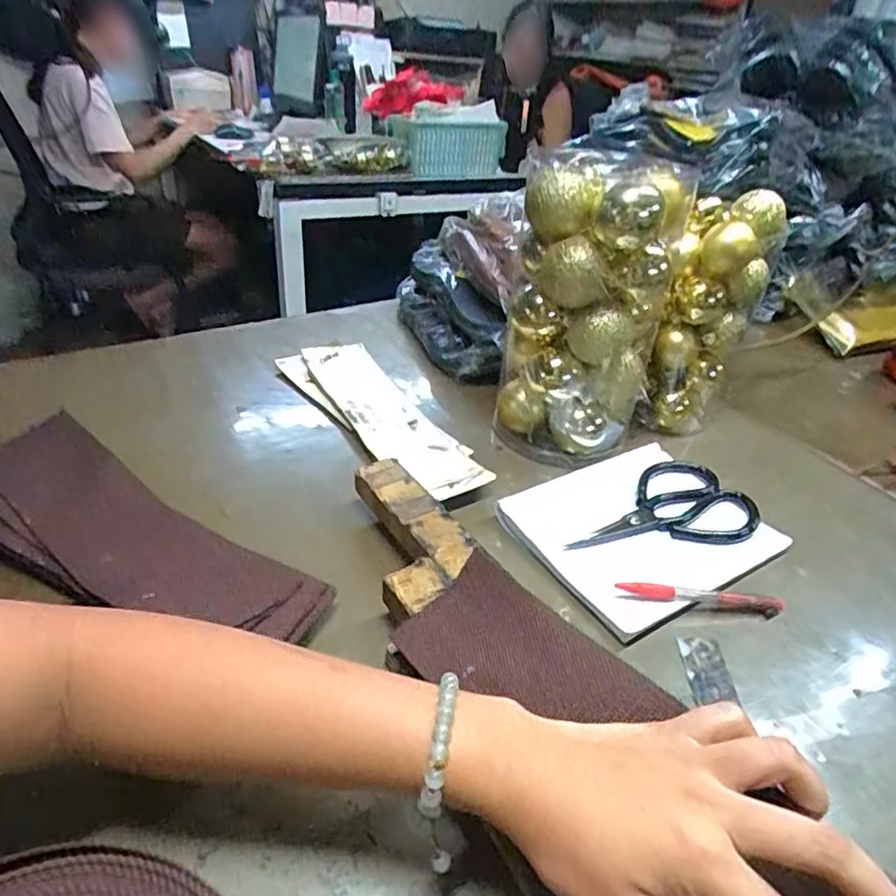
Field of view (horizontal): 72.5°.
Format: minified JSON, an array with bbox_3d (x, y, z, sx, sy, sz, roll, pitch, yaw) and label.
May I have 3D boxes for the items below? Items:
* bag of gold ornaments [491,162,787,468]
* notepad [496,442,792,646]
[{"bbox_3d":[0.168,-0.134,0.586,0.226,0.241,0.127,-17,41,-28],"label":"bag of gold ornaments"},{"bbox_3d":[0.160,0.066,0.507,0.194,0.015,0.149,-17,42,-29],"label":"notepad"}]

